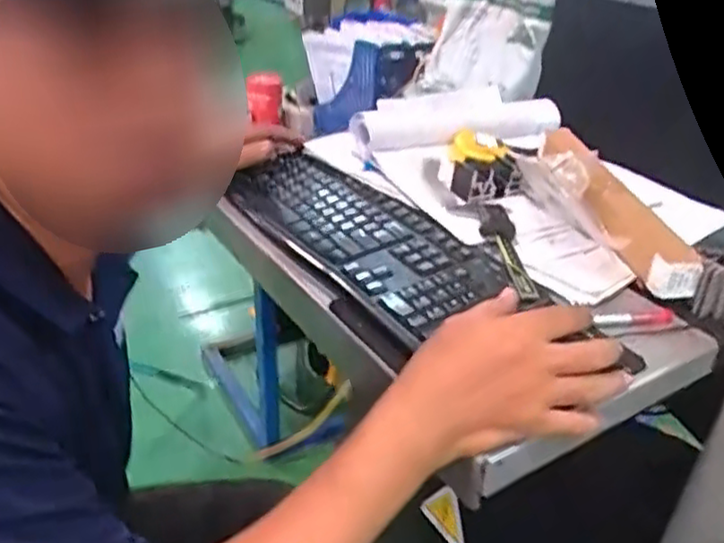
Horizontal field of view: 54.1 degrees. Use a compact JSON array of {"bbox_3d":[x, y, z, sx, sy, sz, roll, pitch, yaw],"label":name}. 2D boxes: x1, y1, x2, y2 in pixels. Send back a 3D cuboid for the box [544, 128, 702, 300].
[{"bbox_3d":[0.257,-0.081,0.774,0.055,0.044,0.333,-1,31,-8],"label":"box"}]

